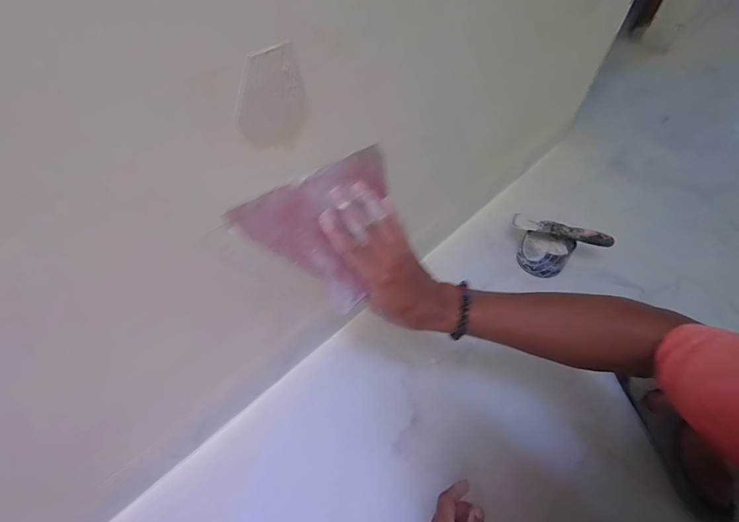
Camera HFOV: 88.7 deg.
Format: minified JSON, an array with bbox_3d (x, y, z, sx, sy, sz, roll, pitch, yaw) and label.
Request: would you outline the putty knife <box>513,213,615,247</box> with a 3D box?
[{"bbox_3d":[0.425,-0.071,0.835,0.204,0.031,0.038,16,51,15],"label":"putty knife"}]

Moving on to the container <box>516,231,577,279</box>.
[{"bbox_3d":[0.398,-0.023,0.856,0.094,0.069,0.097,-1,49,1],"label":"container"}]

